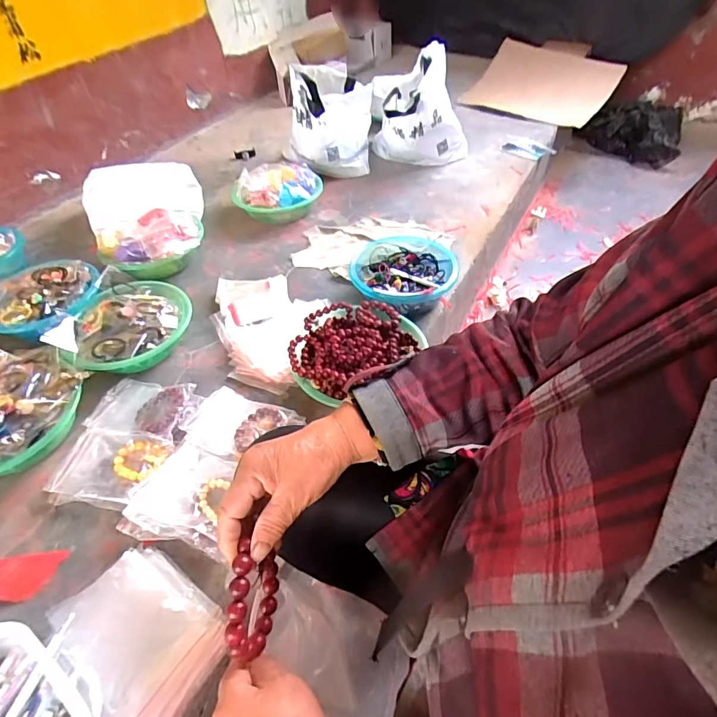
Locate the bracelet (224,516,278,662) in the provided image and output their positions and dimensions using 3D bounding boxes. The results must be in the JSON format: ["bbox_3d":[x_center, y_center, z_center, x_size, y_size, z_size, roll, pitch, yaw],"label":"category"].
[{"bbox_3d":[-0.080,0.180,0.349,0.018,0.078,0.086,-1,47,4],"label":"bracelet"}]

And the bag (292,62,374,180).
[{"bbox_3d":[-0.079,-0.747,1.389,0.224,0.246,0.310,0,48,5],"label":"bag"}]

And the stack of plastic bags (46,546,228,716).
[{"bbox_3d":[-0.270,0.340,0.549,0.197,0.023,0.159,28,55,27],"label":"stack of plastic bags"}]

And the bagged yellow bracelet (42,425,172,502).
[{"bbox_3d":[-0.390,0.166,0.709,0.157,0.016,0.116,7,49,13],"label":"bagged yellow bracelet"}]

